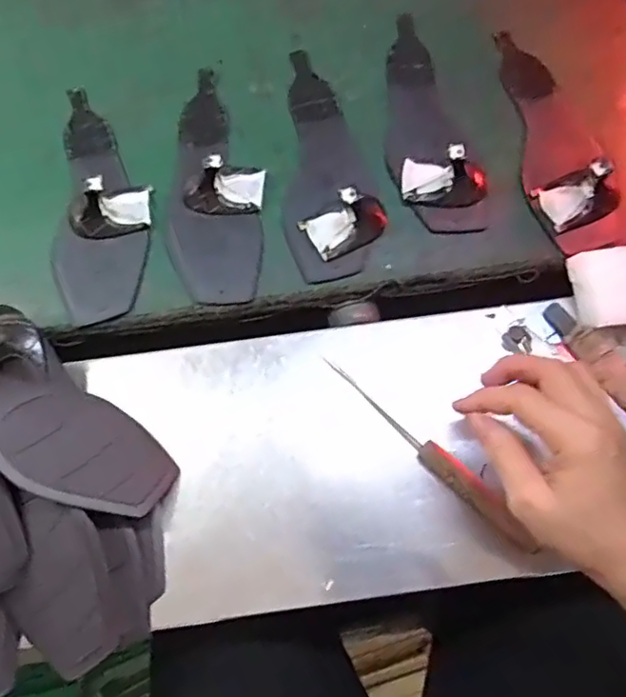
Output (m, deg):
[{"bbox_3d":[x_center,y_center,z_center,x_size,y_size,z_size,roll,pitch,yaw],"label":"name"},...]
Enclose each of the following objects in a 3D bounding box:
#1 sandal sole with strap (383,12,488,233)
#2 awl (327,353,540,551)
[{"bbox_3d":[0.099,-0.224,0.560,0.078,0.045,0.249,-10,70,-2],"label":"sandal sole with strap"},{"bbox_3d":[0.082,0.074,0.442,0.188,0.018,0.017,42,77,17],"label":"awl"}]

